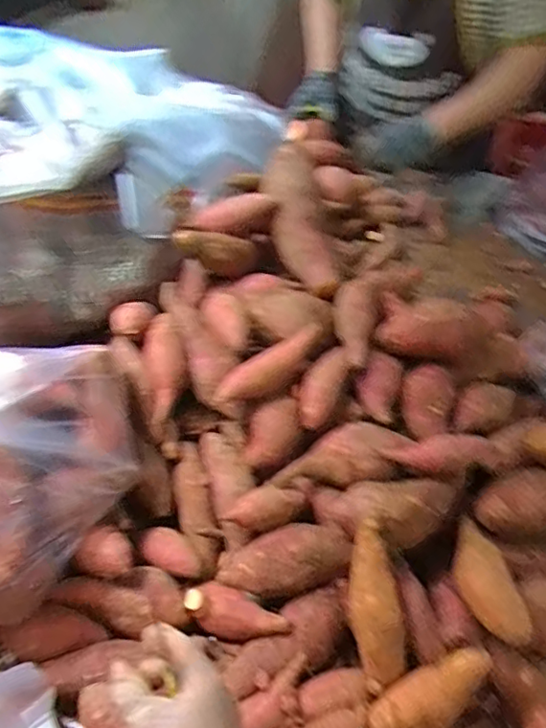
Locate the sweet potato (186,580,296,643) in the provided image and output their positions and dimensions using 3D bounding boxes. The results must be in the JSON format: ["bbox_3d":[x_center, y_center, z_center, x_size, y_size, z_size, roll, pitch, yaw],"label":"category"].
[{"bbox_3d":[-0.038,0.259,0.598,0.108,0.037,0.042,22,50,15],"label":"sweet potato"}]

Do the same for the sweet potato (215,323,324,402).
[{"bbox_3d":[-0.002,0.002,0.711,0.153,0.035,0.035,-34,57,-12],"label":"sweet potato"}]

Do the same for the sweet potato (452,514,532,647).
[{"bbox_3d":[0.217,0.215,0.607,0.050,0.033,0.141,0,34,-5],"label":"sweet potato"}]

